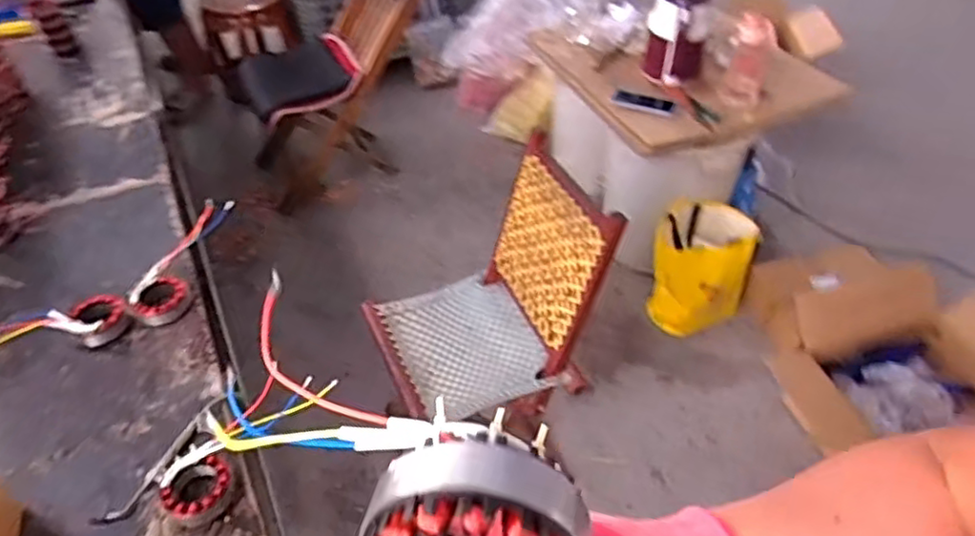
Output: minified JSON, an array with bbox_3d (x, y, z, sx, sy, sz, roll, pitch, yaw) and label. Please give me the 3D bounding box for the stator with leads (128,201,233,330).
[{"bbox_3d":[-0.535,-0.014,1.164,0.093,0.042,0.273,2,44,4],"label":"stator with leads"}]

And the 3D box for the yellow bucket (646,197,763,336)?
[{"bbox_3d":[0.561,0.006,1.753,0.243,0.314,0.235,-1,44,1],"label":"yellow bucket"}]

